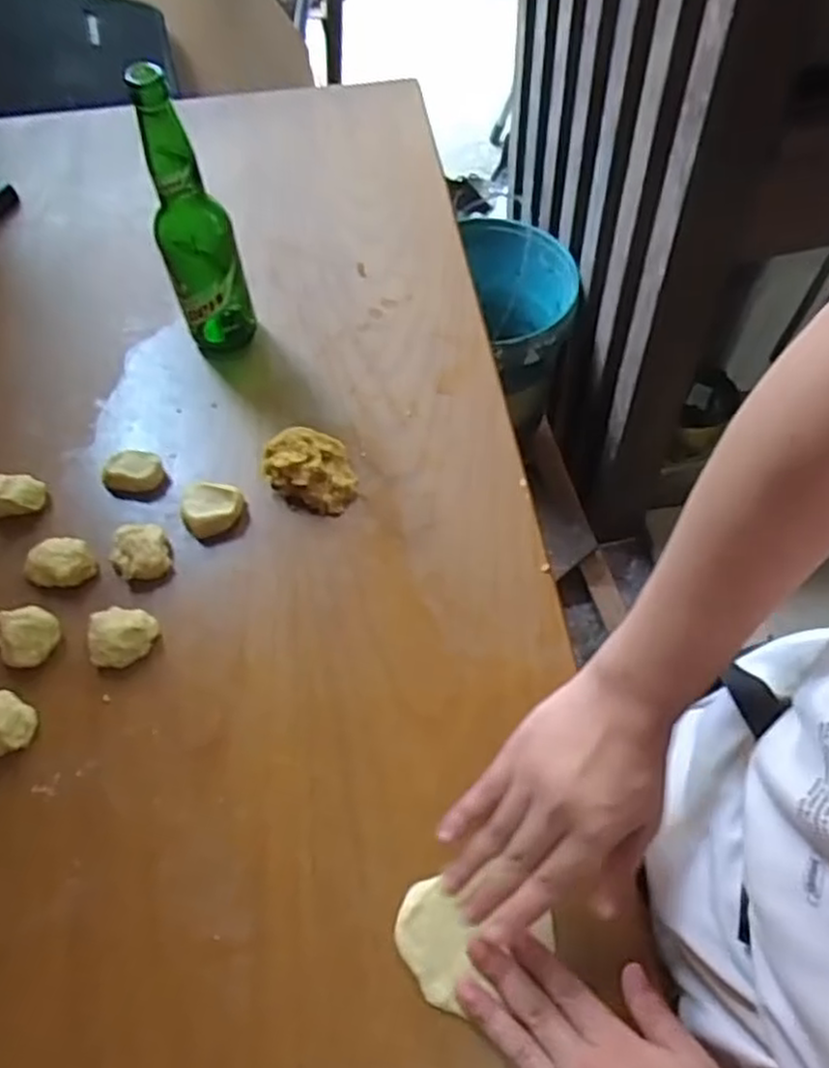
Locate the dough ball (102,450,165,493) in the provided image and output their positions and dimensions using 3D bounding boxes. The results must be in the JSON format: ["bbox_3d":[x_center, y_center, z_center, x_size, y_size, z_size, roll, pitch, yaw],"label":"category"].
[{"bbox_3d":[-0.232,-0.050,0.627,0.042,0.019,0.037,11,61,7],"label":"dough ball"}]

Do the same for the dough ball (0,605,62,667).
[{"bbox_3d":[-0.286,0.070,0.552,0.045,0.023,0.043,0,61,1],"label":"dough ball"}]

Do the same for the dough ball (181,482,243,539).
[{"bbox_3d":[-0.162,-0.021,0.608,0.047,0.021,0.040,-20,62,-10],"label":"dough ball"}]

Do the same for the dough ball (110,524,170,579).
[{"bbox_3d":[-0.213,0.014,0.588,0.039,0.020,0.044,-21,63,-11],"label":"dough ball"}]

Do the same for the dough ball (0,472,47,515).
[{"bbox_3d":[-0.322,-0.032,0.610,0.040,0.030,0.028,-14,61,-7],"label":"dough ball"}]

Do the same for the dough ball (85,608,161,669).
[{"bbox_3d":[-0.214,0.075,0.553,0.044,0.024,0.042,0,61,1],"label":"dough ball"}]

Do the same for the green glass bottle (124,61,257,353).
[{"bbox_3d":[-0.178,-0.245,0.608,0.059,0.237,0.055,-16,62,-8],"label":"green glass bottle"}]

